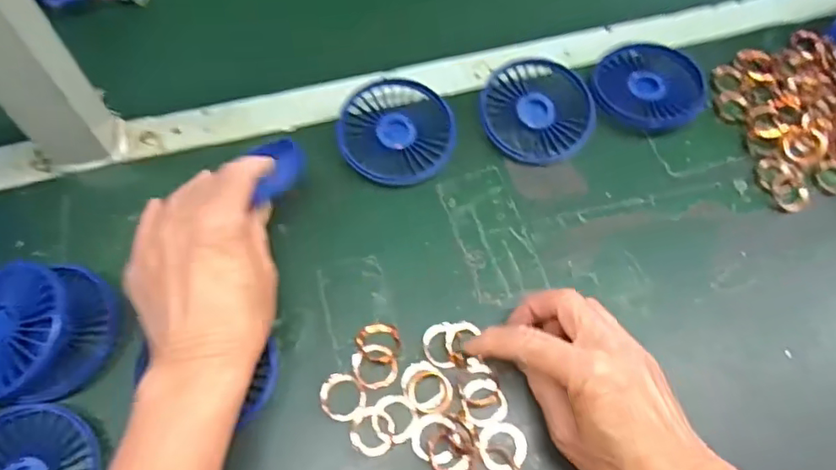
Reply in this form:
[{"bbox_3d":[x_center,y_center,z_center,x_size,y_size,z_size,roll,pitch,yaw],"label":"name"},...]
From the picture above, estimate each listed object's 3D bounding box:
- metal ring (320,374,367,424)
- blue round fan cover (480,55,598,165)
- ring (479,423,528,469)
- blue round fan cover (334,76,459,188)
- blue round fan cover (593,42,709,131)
[{"bbox_3d":[-0.047,0.102,0.367,0.028,0.005,0.029,1,64,-1],"label":"metal ring"},{"bbox_3d":[0.094,-0.099,0.460,0.087,0.020,0.087,1,64,-1],"label":"blue round fan cover"},{"bbox_3d":[0.052,0.131,0.356,0.029,0.004,0.029,1,64,-1],"label":"ring"},{"bbox_3d":[-0.017,-0.080,0.449,0.084,0.017,0.088,1,64,-1],"label":"blue round fan cover"},{"bbox_3d":[0.185,-0.121,0.474,0.088,0.017,0.081,1,64,-1],"label":"blue round fan cover"}]

